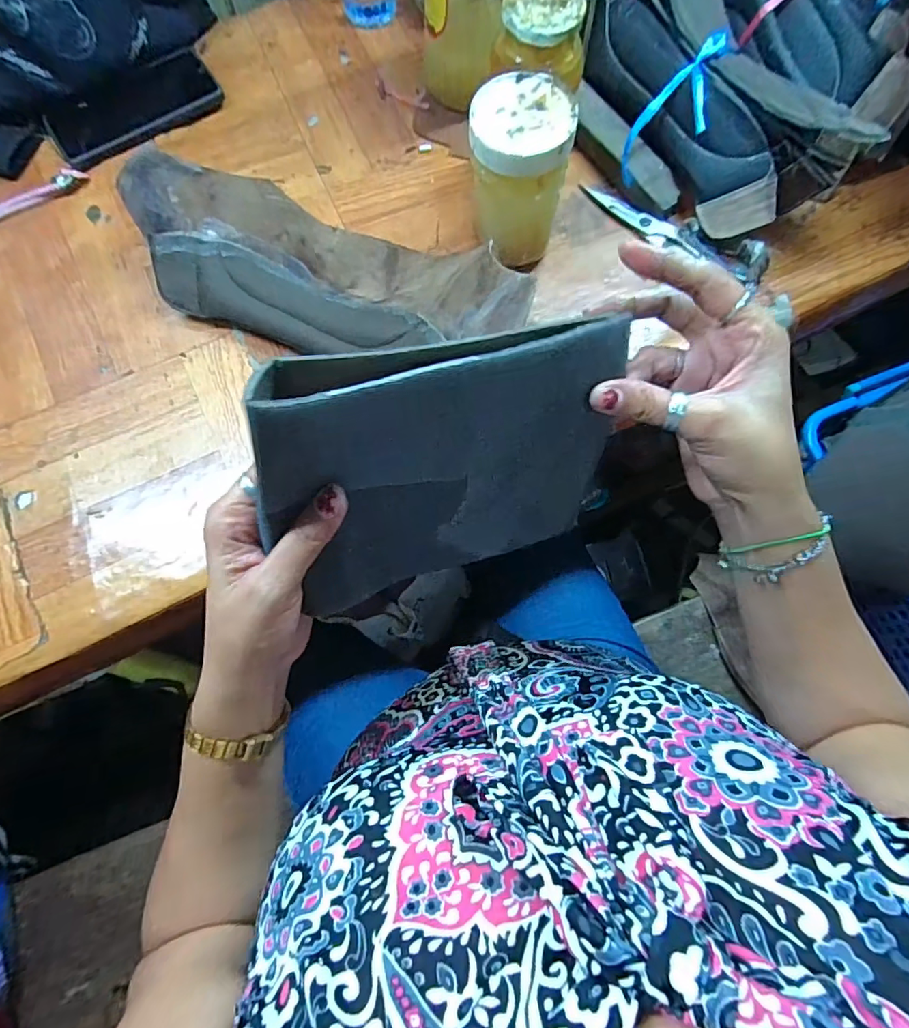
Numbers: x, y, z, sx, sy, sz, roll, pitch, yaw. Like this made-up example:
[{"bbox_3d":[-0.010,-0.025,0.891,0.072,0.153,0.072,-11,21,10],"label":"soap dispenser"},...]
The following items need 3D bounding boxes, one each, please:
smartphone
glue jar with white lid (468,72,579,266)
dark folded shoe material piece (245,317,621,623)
[{"bbox_3d":[-0.312,-0.396,0.501,0.161,0.012,0.075,-38,79,-11],"label":"smartphone"},{"bbox_3d":[0.051,-0.277,0.427,0.078,0.113,0.078,1,74,-2],"label":"glue jar with white lid"},{"bbox_3d":[-0.004,-0.025,0.269,0.182,0.136,0.028,-12,44,-19],"label":"dark folded shoe material piece"}]

